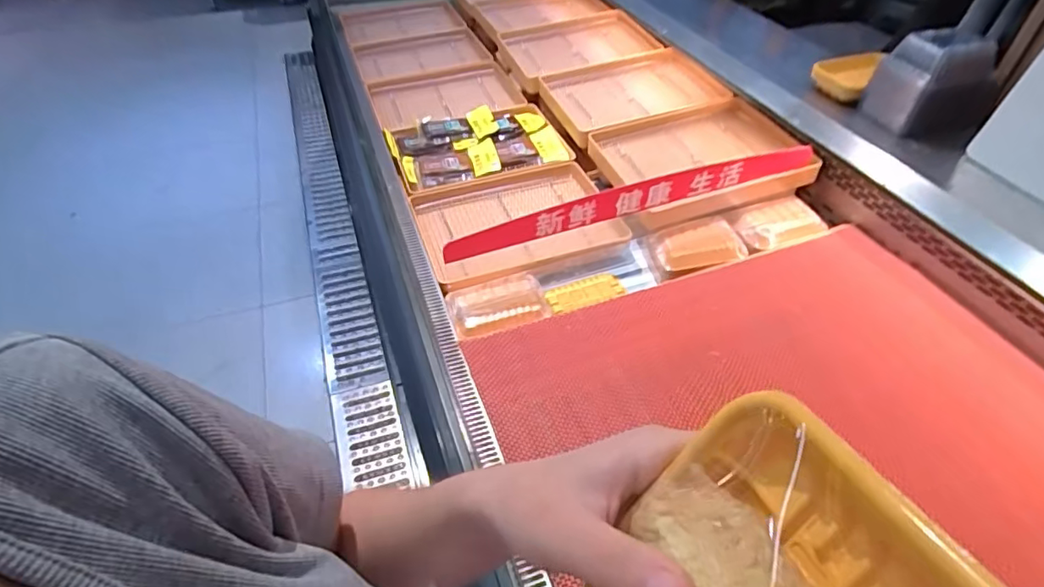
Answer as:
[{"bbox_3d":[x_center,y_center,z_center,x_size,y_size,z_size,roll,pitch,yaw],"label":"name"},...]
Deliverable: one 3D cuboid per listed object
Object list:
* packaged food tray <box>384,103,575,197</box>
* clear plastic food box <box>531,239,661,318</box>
[{"bbox_3d":[-0.102,-0.358,1.336,0.395,0.063,0.247,-15,46,-16],"label":"packaged food tray"},{"bbox_3d":[0.149,-0.031,1.085,0.256,0.083,0.070,-18,47,-19],"label":"clear plastic food box"}]

